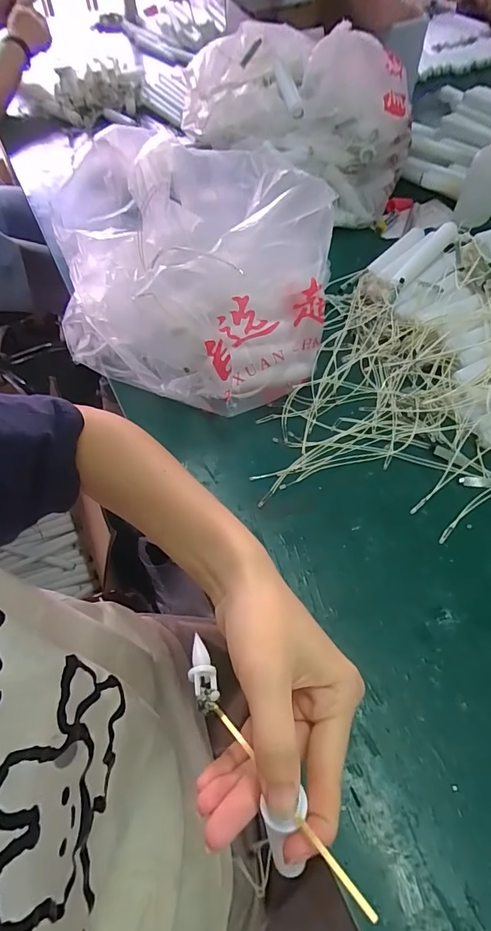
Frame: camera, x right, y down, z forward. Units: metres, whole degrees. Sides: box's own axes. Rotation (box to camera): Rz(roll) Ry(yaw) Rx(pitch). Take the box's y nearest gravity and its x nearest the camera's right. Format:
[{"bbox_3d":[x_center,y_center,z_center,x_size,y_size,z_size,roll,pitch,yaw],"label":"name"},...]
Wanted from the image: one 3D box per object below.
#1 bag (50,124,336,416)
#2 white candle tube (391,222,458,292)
[{"bbox_3d":[-0.045,-0.182,0.431,0.248,0.146,0.212,37,65,22],"label":"bag"},{"bbox_3d":[0.190,-0.221,0.473,0.091,0.012,0.019,-45,67,-5],"label":"white candle tube"}]

